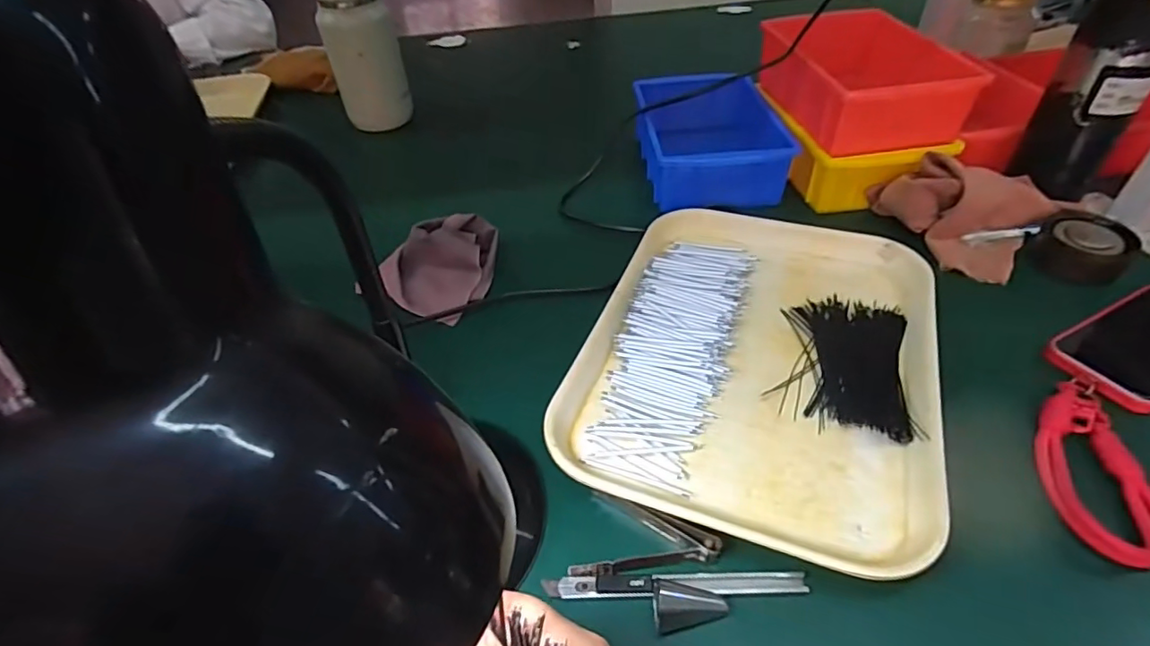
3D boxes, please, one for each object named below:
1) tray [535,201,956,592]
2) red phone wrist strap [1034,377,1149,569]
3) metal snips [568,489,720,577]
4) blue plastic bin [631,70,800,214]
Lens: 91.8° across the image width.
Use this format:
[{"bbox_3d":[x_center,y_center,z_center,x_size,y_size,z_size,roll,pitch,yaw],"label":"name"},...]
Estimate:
[{"bbox_3d":[0.132,0.014,0.404,0.223,0.022,0.299,15,47,18],"label":"tray"},{"bbox_3d":[0.300,0.077,0.326,0.051,0.009,0.126,9,45,12],"label":"red phone wrist strap"},{"bbox_3d":[0.041,0.117,0.305,0.074,0.011,0.052,7,45,10],"label":"metal snips"},{"bbox_3d":[0.135,-0.204,0.589,0.139,0.065,0.187,-2,44,1],"label":"blue plastic bin"}]

